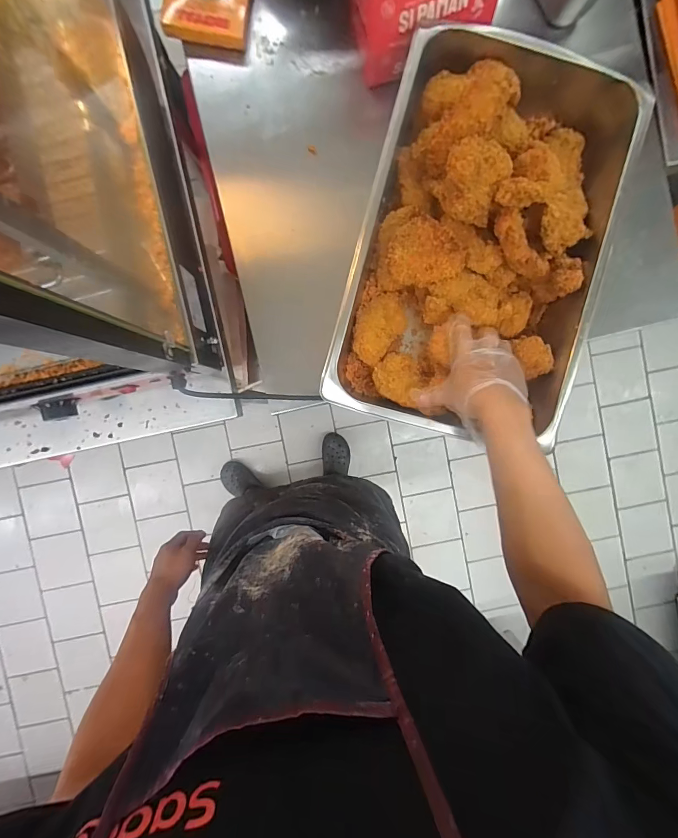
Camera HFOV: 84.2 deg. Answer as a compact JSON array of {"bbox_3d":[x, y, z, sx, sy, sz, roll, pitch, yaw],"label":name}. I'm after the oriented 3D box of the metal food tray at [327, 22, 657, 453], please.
[{"bbox_3d":[0.193,-0.236,0.529,0.320,0.121,0.508,15,94,-3],"label":"metal food tray"}]

